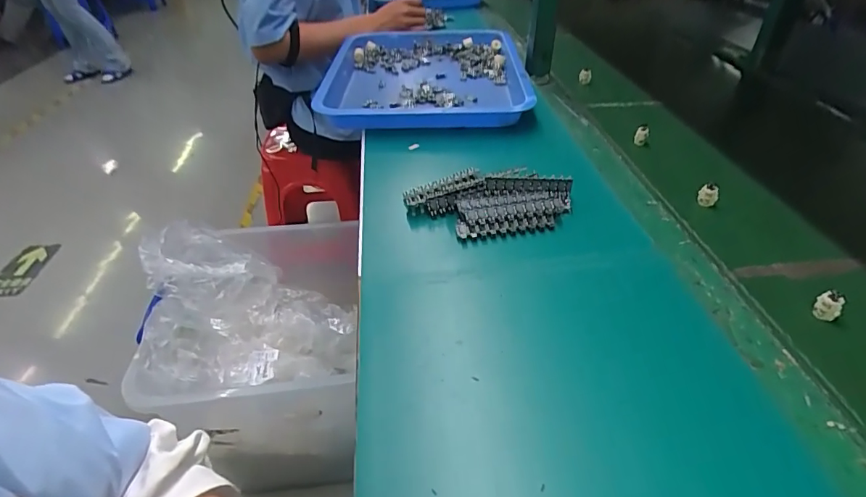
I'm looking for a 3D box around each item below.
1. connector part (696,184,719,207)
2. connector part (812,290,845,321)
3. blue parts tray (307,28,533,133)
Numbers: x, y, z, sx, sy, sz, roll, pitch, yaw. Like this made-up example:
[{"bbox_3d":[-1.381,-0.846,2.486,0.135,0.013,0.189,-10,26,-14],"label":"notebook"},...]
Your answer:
[{"bbox_3d":[0.317,-0.061,0.542,0.020,0.025,0.008,17,42,20],"label":"connector part"},{"bbox_3d":[0.344,0.050,0.409,0.007,0.029,0.019,-30,47,-32],"label":"connector part"},{"bbox_3d":[-0.008,-0.323,0.867,0.346,0.053,0.452,4,39,5],"label":"blue parts tray"}]

